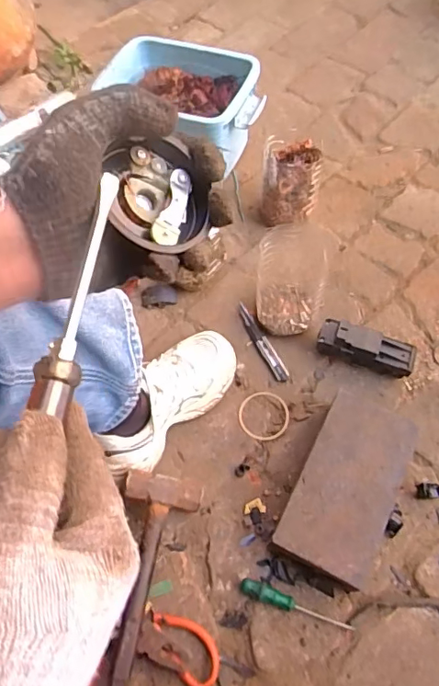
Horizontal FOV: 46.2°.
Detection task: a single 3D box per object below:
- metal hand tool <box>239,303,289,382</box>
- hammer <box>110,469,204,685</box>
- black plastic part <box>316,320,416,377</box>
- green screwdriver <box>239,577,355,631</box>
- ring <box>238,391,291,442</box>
[{"bbox_3d":[0.065,-0.002,0.788,0.020,0.015,0.141,-26,63,-10],"label":"metal hand tool"},{"bbox_3d":[-0.094,0.324,0.602,0.092,0.058,0.331,7,63,7],"label":"hammer"},{"bbox_3d":[0.214,0.008,0.752,0.138,0.057,0.048,16,64,11],"label":"black plastic part"},{"bbox_3d":[0.091,0.312,0.610,0.136,0.014,0.020,17,64,12],"label":"green screwdriver"},{"bbox_3d":[0.064,0.105,0.737,0.073,0.007,0.072,-1,62,3],"label":"ring"}]

